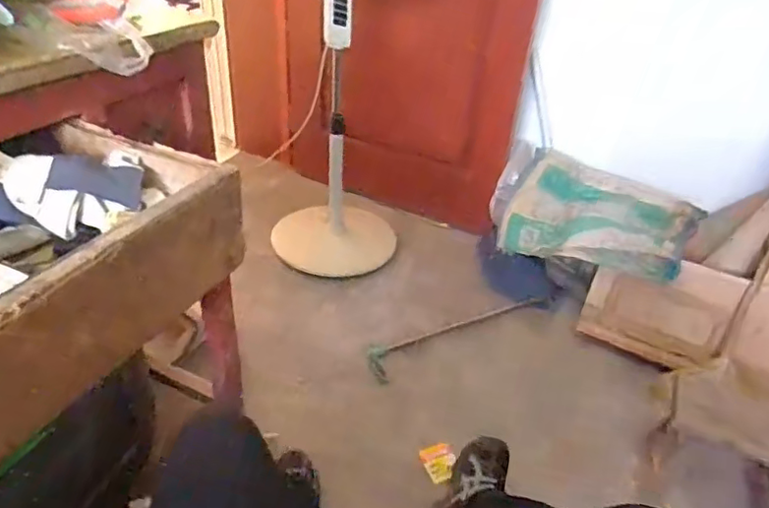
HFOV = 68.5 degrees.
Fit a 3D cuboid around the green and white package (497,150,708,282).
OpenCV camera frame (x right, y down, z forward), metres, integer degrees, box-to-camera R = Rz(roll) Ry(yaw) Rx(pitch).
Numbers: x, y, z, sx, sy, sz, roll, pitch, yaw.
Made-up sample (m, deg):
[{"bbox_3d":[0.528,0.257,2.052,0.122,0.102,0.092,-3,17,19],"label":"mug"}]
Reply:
[{"bbox_3d":[0.585,-0.098,1.533,0.442,0.202,0.278,24,39,25],"label":"green and white package"}]

